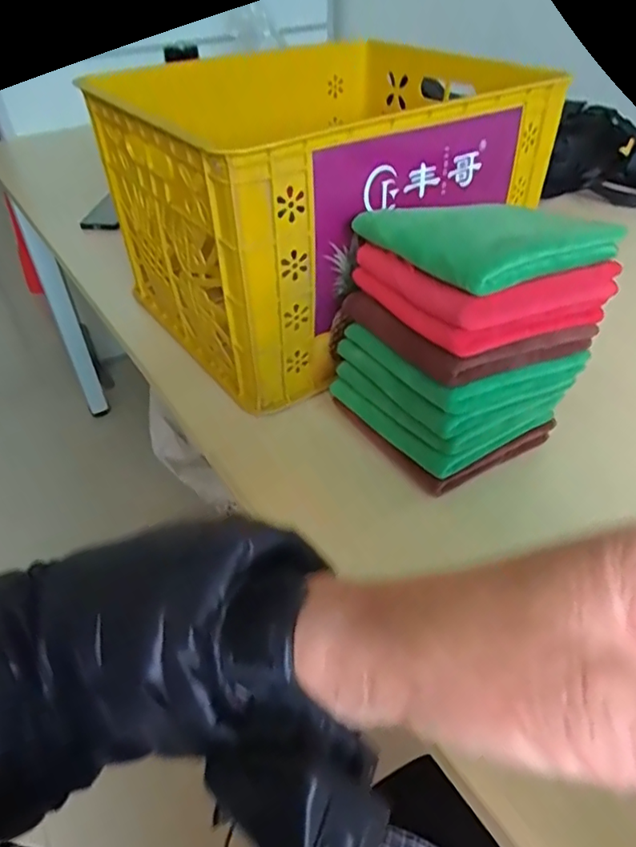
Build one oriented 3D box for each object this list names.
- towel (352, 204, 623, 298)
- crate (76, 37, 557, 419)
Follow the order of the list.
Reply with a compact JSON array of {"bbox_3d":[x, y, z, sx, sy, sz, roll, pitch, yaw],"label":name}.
[{"bbox_3d":[0.142,-0.175,0.502,0.156,0.032,0.165,-23,45,-22],"label":"towel"},{"bbox_3d":[0.007,-0.340,0.819,0.507,0.277,0.486,-25,46,-24],"label":"crate"}]

